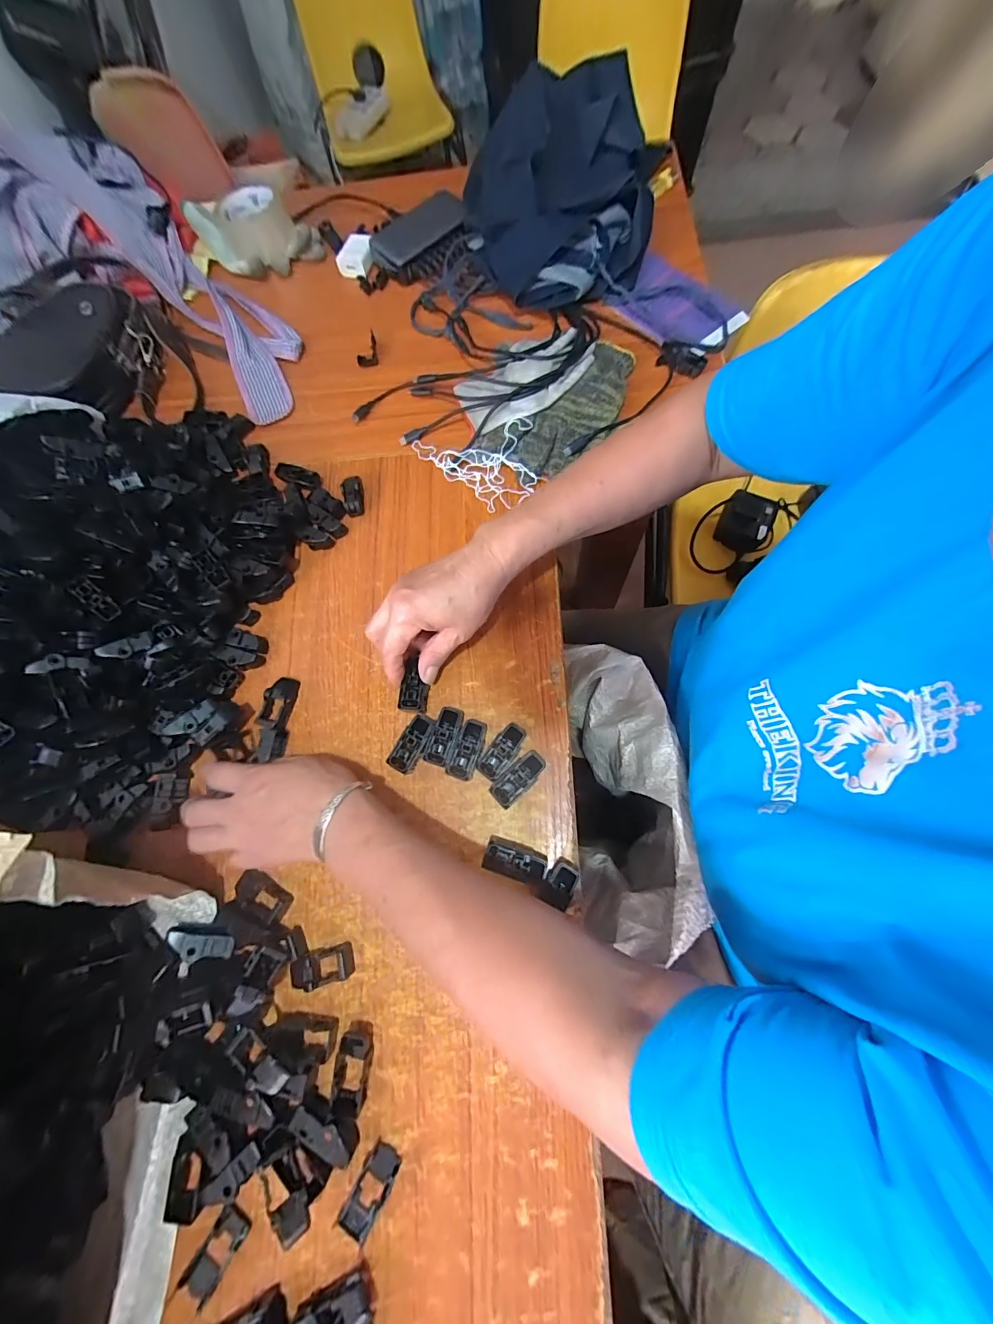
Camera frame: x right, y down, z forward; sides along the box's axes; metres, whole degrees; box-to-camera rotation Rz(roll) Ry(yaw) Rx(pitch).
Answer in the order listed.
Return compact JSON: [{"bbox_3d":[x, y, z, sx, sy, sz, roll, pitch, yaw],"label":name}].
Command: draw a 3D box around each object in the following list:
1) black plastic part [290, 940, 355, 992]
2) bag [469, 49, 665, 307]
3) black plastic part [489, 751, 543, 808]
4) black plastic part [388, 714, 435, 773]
[{"bbox_3d":[-0.137,0.239,0.342,0.047,0.016,0.025,-12,73,1],"label":"black plastic part"},{"bbox_3d":[0.082,-0.572,0.523,0.228,0.079,0.306,3,73,6],"label":"bag"},{"bbox_3d":[0.019,0.098,0.368,0.051,0.020,0.023,-41,74,-8],"label":"black plastic part"},{"bbox_3d":[-0.073,0.073,0.386,0.024,0.021,0.050,25,77,12],"label":"black plastic part"}]

